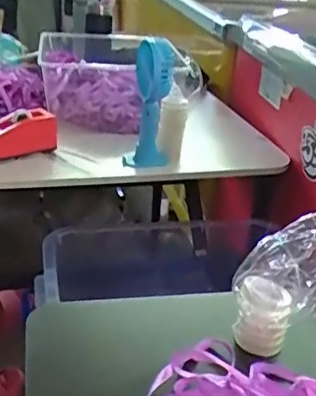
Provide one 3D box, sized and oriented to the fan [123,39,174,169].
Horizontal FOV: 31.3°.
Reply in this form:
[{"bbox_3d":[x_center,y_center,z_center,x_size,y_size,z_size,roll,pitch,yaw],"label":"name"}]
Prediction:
[{"bbox_3d":[-0.013,-0.162,1.040,0.081,0.236,0.087,9,27,7],"label":"fan"}]

